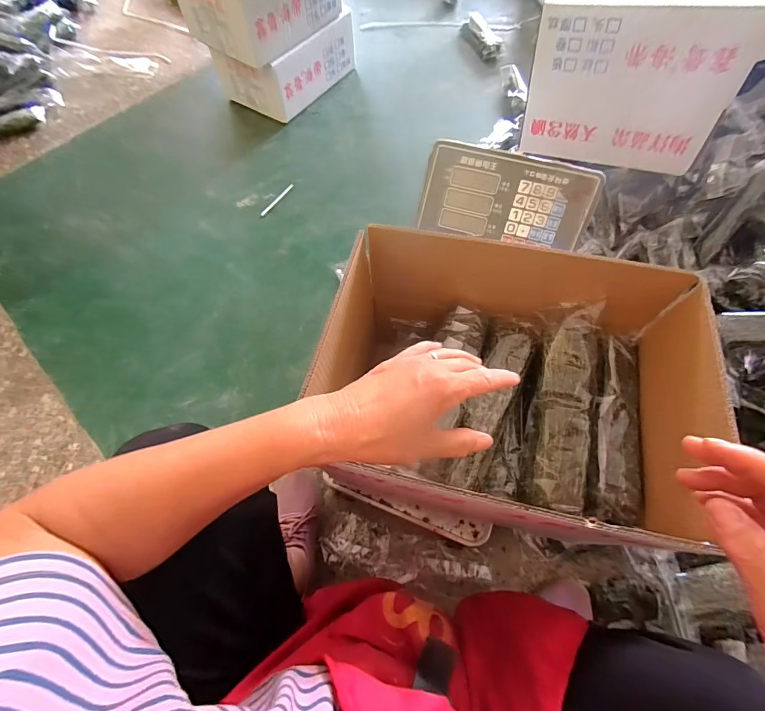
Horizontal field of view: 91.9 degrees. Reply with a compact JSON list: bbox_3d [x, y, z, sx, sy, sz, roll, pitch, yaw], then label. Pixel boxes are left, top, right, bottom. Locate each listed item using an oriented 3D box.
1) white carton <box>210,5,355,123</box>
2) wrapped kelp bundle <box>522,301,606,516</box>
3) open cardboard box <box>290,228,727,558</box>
[{"bbox_3d":[-0.338,-1.062,1.320,0.293,0.176,0.450,34,71,18],"label":"white carton"},{"bbox_3d":[0.240,0.061,0.493,0.070,0.063,0.269,13,78,9],"label":"wrapped kelp bundle"},{"bbox_3d":[0.149,0.023,0.486,0.404,0.201,0.289,12,66,9],"label":"open cardboard box"}]

